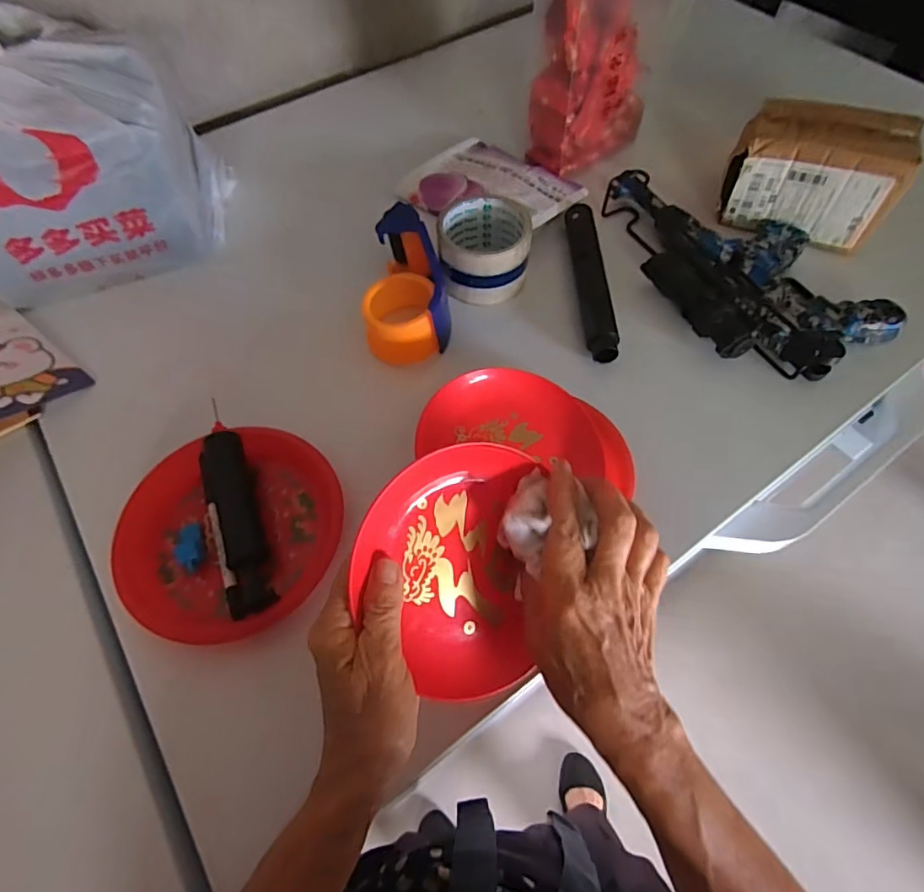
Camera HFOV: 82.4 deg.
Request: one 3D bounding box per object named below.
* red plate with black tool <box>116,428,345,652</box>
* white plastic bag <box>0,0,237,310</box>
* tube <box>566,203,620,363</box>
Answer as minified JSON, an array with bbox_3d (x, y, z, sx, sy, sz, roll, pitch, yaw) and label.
[{"bbox_3d":[-0.176,0.060,0.398,0.152,0.038,0.159,13,61,9],"label":"red plate with black tool"},{"bbox_3d":[-0.363,-0.262,0.490,0.228,0.180,0.151,-15,61,-7],"label":"white plastic bag"},{"bbox_3d":[0.126,-0.165,0.511,0.028,0.023,0.195,-1,60,0],"label":"tube"}]

